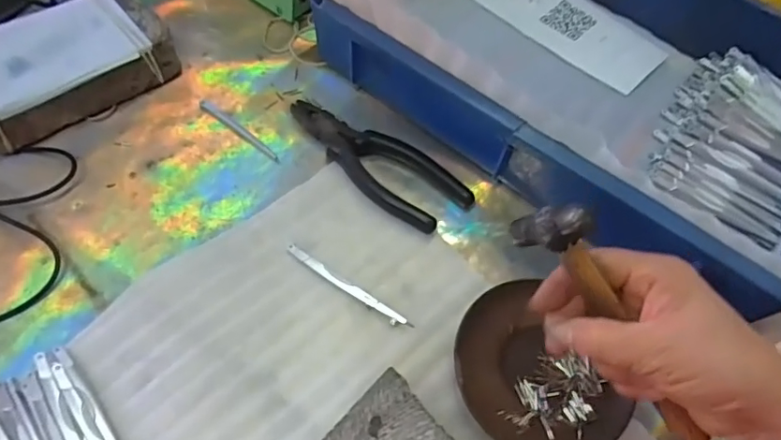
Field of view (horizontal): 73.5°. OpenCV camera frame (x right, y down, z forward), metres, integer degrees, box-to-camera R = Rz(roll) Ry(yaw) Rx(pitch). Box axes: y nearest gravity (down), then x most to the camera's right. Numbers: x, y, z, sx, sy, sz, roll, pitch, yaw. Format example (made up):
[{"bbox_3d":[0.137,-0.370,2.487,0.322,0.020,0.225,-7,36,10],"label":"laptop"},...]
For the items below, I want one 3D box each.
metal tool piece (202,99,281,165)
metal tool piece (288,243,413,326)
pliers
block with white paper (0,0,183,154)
[{"bbox_3d":[-0.125,-0.076,0.433,0.089,0.004,0.009,34,64,15],"label":"metal tool piece"},{"bbox_3d":[-0.031,0.047,0.372,0.106,0.005,0.008,32,64,14],"label":"metal tool piece"},{"bbox_3d":[-0.016,-0.047,0.418,0.164,0.017,0.053,33,64,14],"label":"pliers"},{"bbox_3d":[-0.268,-0.129,0.432,0.156,0.044,0.087,-35,68,-20],"label":"block with white paper"}]

